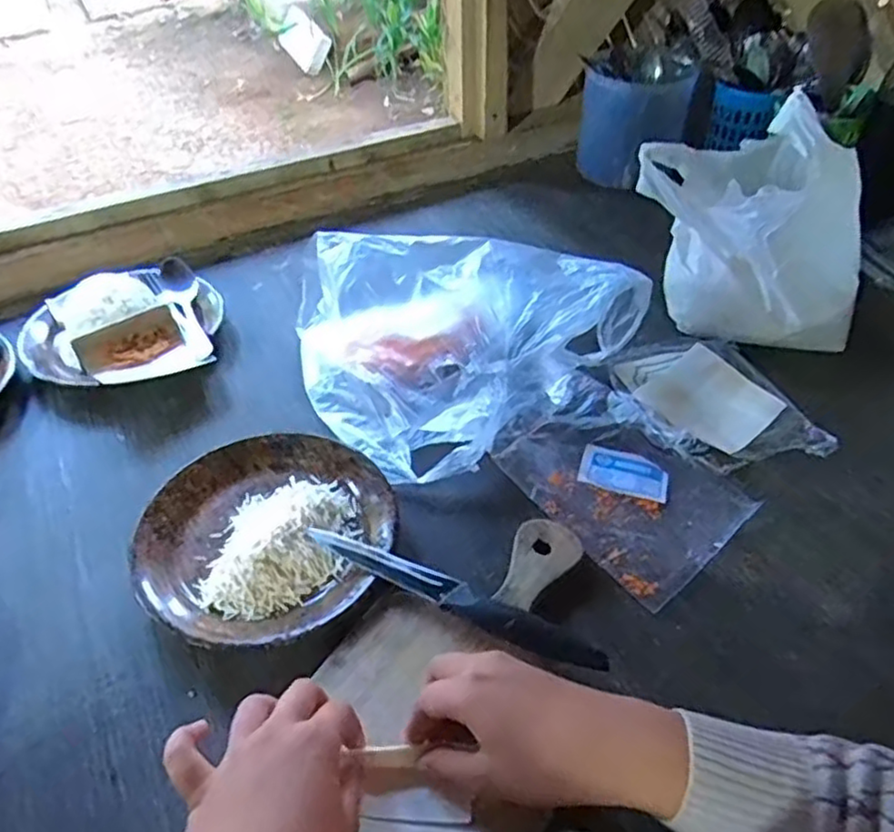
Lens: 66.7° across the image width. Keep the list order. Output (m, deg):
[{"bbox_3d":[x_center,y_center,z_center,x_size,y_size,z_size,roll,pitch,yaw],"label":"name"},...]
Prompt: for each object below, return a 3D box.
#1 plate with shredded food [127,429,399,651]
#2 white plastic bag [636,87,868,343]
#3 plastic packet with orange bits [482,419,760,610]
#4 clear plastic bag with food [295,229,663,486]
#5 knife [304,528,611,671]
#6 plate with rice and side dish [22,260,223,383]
[{"bbox_3d":[-0.130,0.085,0.497,0.172,0.033,0.176,1,45,-1],"label":"plate with shredded food"},{"bbox_3d":[0.289,-0.189,0.646,0.098,0.193,0.220,-33,54,-29],"label":"white plastic bag"},{"bbox_3d":[0.136,0.050,0.544,0.133,0.017,0.179,-31,54,-29],"label":"plastic packet with orange bits"},{"bbox_3d":[-0.005,-0.092,0.628,0.269,0.089,0.248,-33,55,-31],"label":"clear plastic bag with food"},{"bbox_3d":[0.002,0.120,0.455,0.212,0.014,0.021,20,47,17],"label":"knife"},{"bbox_3d":[-0.321,-0.091,0.670,0.180,0.044,0.168,1,45,-1],"label":"plate with rice and side dish"}]

